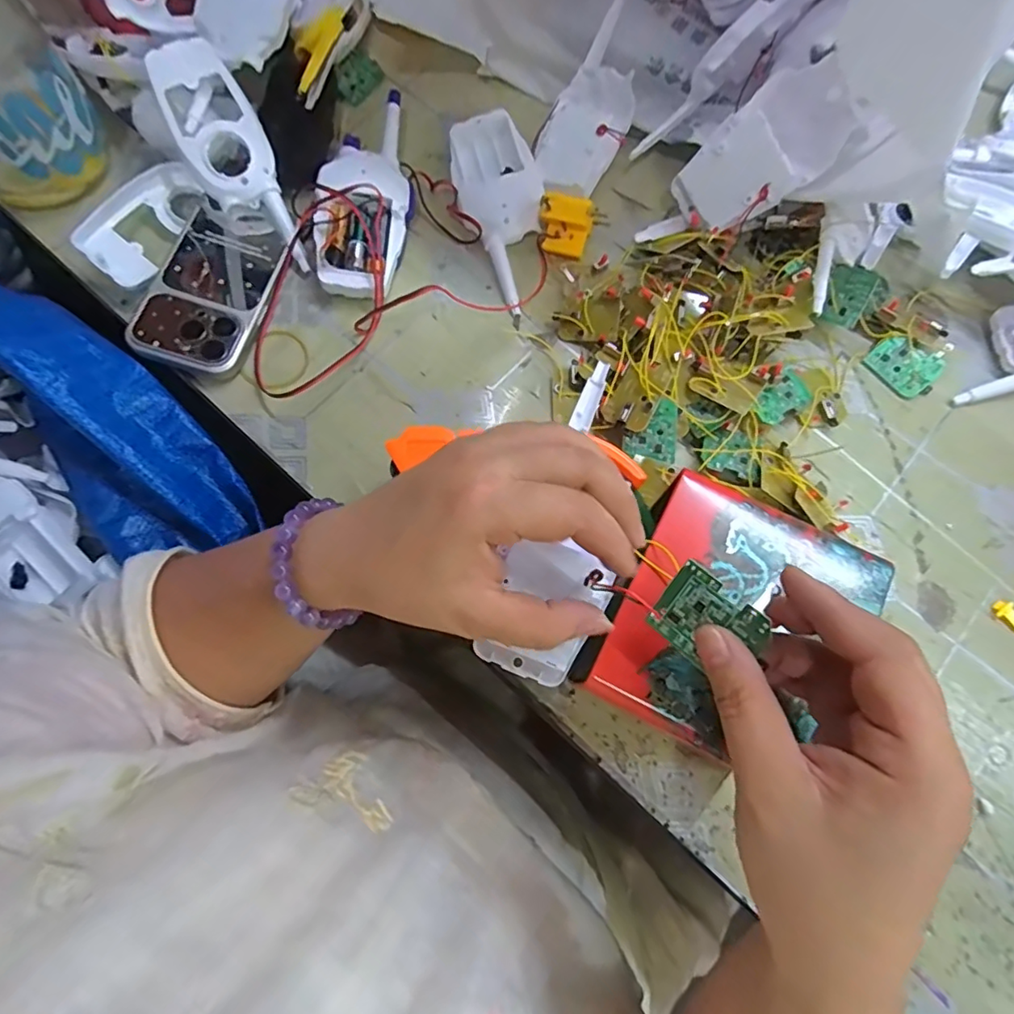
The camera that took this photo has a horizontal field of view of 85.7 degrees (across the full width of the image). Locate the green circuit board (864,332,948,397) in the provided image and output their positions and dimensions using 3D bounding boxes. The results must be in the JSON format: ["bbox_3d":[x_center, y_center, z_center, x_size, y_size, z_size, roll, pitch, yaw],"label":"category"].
[{"bbox_3d":[0.280,-0.101,0.385,0.044,0.004,0.034,46,103,14],"label":"green circuit board"}]

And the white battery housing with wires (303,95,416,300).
[{"bbox_3d":[-0.104,-0.234,0.408,0.067,0.046,0.168,6,74,2],"label":"white battery housing with wires"}]

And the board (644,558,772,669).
[{"bbox_3d":[0.079,0.046,0.217,0.040,0.004,0.032,42,113,29],"label":"board"}]

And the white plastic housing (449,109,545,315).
[{"bbox_3d":[-0.004,-0.225,0.414,0.062,0.028,0.165,-10,74,-2],"label":"white plastic housing"}]

